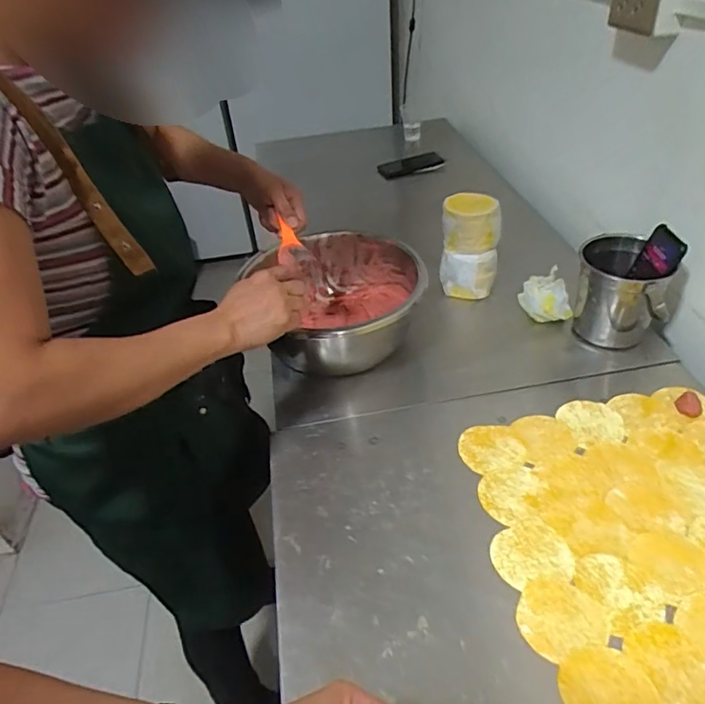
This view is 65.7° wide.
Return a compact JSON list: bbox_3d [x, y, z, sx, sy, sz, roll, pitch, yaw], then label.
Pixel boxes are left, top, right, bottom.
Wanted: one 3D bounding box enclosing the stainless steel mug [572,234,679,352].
[{"bbox_3d":[0.409,-0.083,0.837,0.123,0.141,0.116,8,42,16],"label":"stainless steel mug"}]

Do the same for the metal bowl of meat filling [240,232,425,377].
[{"bbox_3d":[-0.012,-0.076,0.889,0.245,0.133,0.283,-22,43,-18],"label":"metal bowl of meat filling"}]

